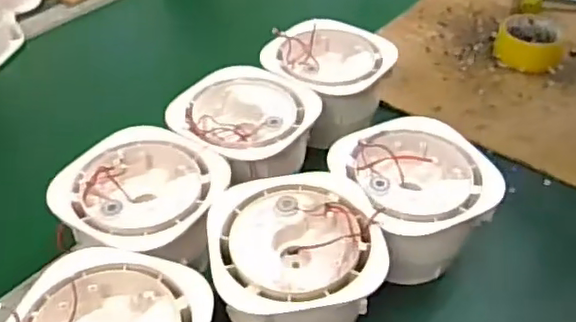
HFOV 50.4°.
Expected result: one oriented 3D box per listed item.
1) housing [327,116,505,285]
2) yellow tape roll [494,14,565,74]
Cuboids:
[{"bbox_3d":[0.115,0.040,0.587,0.128,0.098,0.130,-17,44,-19],"label":"housing"},{"bbox_3d":[0.346,-0.168,0.875,0.092,0.042,0.095,0,41,0],"label":"yellow tape roll"}]

